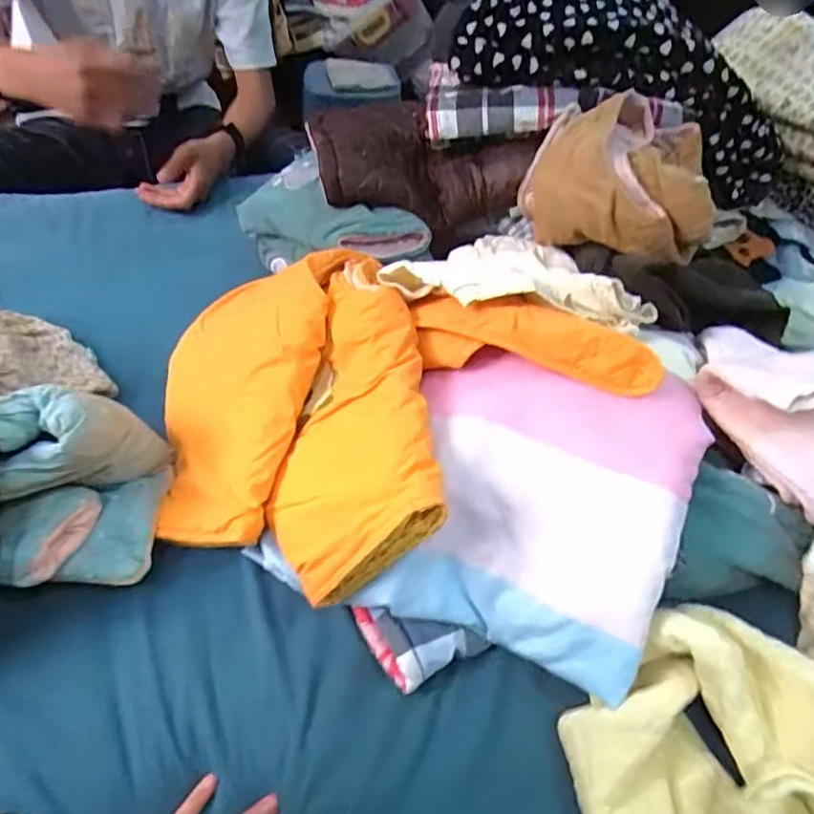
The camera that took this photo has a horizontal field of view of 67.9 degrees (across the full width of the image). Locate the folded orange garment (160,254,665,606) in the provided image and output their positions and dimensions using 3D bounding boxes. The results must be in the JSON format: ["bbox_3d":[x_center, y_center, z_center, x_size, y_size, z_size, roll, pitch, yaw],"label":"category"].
[{"bbox_3d":[-0.108,-0.004,0.548,0.259,0.070,0.354,-25,55,11],"label":"folded orange garment"}]

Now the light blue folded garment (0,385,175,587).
[{"bbox_3d":[-0.262,0.064,0.483,0.120,0.130,0.112,-10,49,-14],"label":"light blue folded garment"}]

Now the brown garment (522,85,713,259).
[{"bbox_3d":[0.232,-0.253,0.645,0.184,0.087,0.241,20,49,13],"label":"brown garment"}]

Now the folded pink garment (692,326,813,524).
[{"bbox_3d":[0.355,-0.002,0.512,0.154,0.085,0.154,-13,50,-16],"label":"folded pink garment"}]

